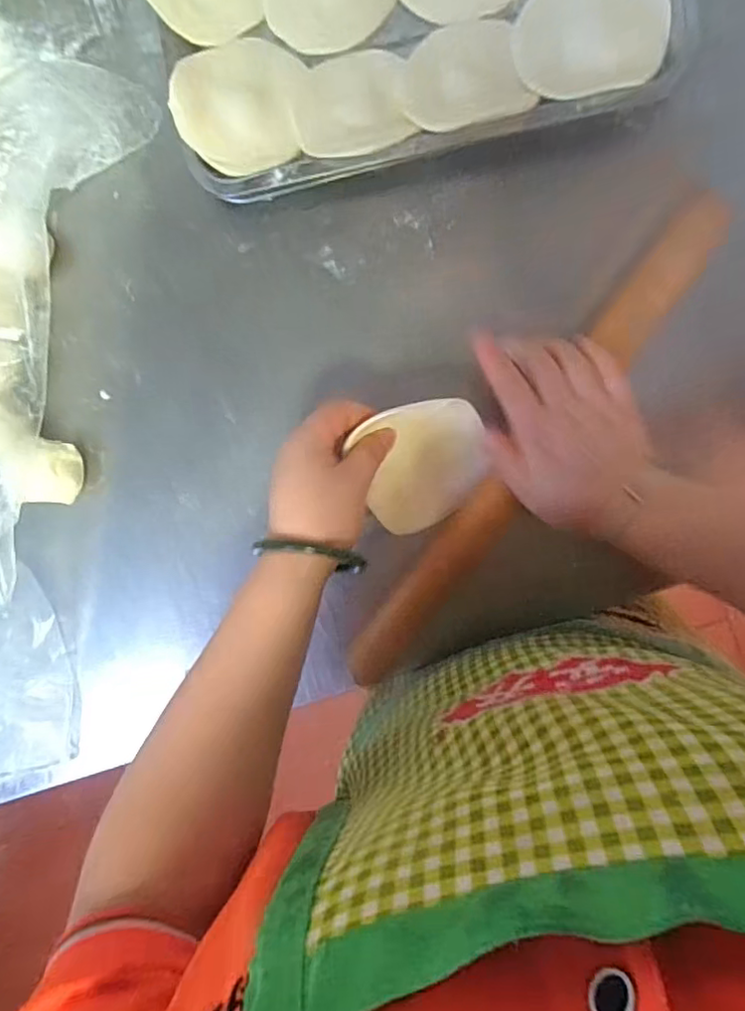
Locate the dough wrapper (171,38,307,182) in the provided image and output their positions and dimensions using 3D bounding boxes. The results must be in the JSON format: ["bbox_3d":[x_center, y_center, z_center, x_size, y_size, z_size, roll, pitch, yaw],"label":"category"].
[{"bbox_3d":[-0.095,-0.282,0.403,0.089,0.005,0.092,5,91,1],"label":"dough wrapper"}]

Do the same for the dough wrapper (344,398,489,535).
[{"bbox_3d":[0.035,-0.028,0.385,0.085,0.011,0.086,-26,117,-9],"label":"dough wrapper"}]

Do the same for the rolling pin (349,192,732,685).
[{"bbox_3d":[0.106,-0.036,0.393,0.039,0.034,0.389,36,101,2],"label":"rolling pin"}]

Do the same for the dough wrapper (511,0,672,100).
[{"bbox_3d":[0.141,-0.308,0.373,0.094,0.008,0.089,-5,85,7],"label":"dough wrapper"}]

